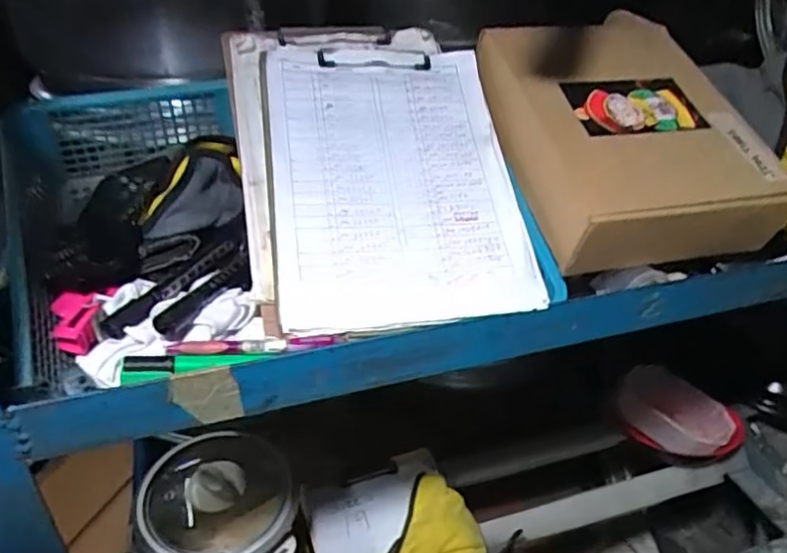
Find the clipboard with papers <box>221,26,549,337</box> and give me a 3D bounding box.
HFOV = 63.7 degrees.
[{"bbox_3d":[-0.017,-0.109,0.572,0.235,0.022,0.347,-8,60,-12],"label":"clipboard with papers"}]

